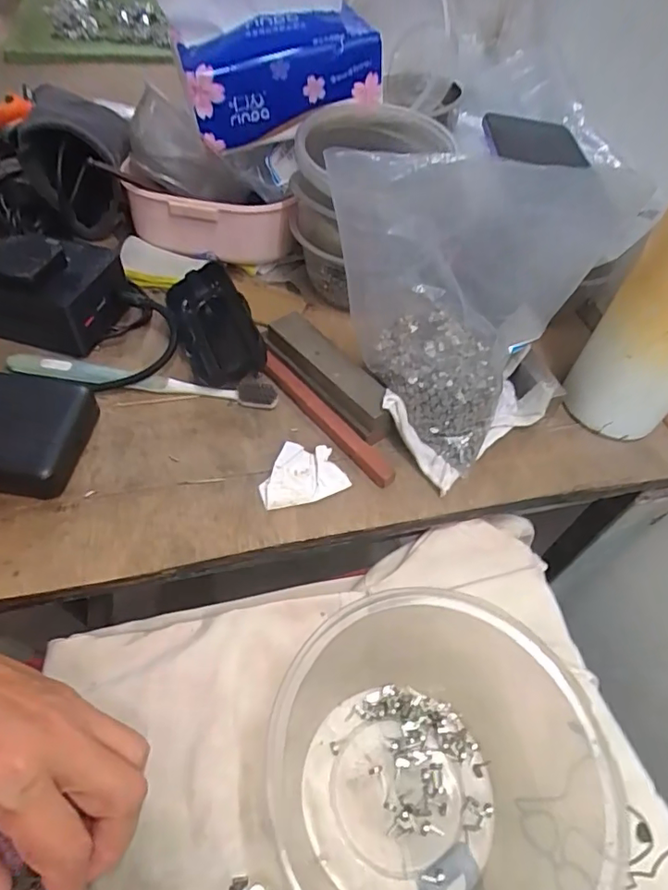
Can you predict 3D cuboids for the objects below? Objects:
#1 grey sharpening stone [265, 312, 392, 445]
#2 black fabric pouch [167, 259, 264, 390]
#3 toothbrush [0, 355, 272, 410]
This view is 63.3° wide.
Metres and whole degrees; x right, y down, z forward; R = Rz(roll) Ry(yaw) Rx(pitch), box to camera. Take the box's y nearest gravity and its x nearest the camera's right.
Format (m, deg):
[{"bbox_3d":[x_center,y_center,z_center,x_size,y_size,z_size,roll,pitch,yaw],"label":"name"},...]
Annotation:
[{"bbox_3d":[-0.003,-0.049,0.377,0.032,0.028,0.112,-33,63,-28],"label":"grey sharpening stone"},{"bbox_3d":[-0.088,-0.089,0.394,0.050,0.030,0.108,-17,56,-19],"label":"black fabric pouch"},{"bbox_3d":[-0.131,-0.044,0.373,0.183,0.012,0.020,6,55,-1],"label":"toothbrush"}]

